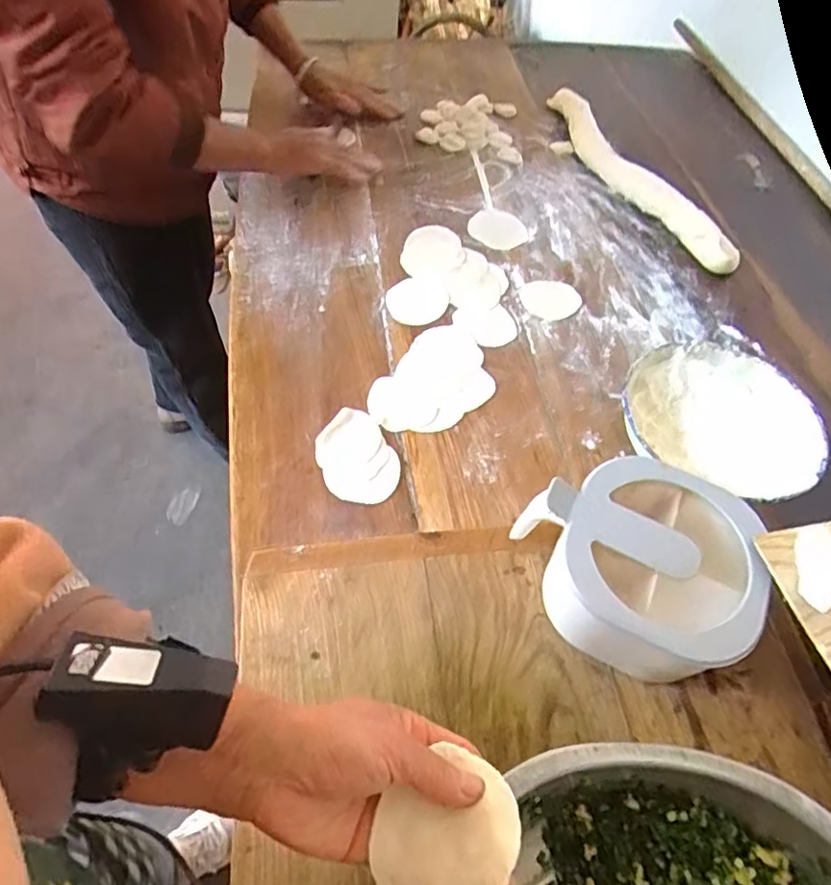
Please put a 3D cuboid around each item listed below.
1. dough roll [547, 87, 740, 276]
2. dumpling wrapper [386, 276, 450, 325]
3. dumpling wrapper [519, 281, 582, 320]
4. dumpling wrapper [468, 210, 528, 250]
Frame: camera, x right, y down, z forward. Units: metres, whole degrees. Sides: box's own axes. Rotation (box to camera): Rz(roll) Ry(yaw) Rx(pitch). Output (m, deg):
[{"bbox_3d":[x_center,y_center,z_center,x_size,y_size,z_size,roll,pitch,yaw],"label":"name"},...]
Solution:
[{"bbox_3d":[0.315,-0.424,0.920,0.083,0.033,0.483,-10,57,-14],"label":"dough roll"},{"bbox_3d":[0.003,-0.171,0.713,0.072,0.004,0.075,3,55,-5],"label":"dumpling wrapper"},{"bbox_3d":[0.167,-0.177,0.740,0.075,0.004,0.075,3,55,-5],"label":"dumpling wrapper"},{"bbox_3d":[0.111,-0.288,0.808,0.078,0.005,0.080,3,55,-5],"label":"dumpling wrapper"}]

